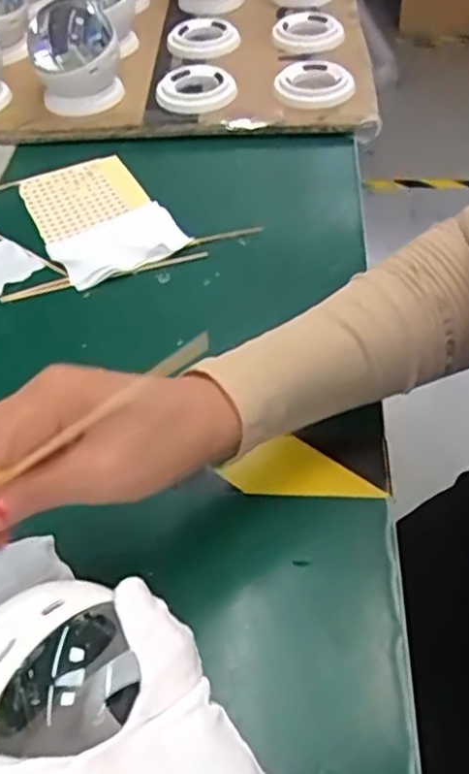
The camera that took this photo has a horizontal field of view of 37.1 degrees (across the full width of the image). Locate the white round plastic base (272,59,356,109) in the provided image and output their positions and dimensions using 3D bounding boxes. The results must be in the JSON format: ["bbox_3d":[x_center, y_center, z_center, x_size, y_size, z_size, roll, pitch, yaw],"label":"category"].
[{"bbox_3d":[0.071,-0.273,0.619,0.069,0.018,0.055,4,49,6],"label":"white round plastic base"}]

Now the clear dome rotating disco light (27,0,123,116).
[{"bbox_3d":[-0.135,-0.279,0.602,0.071,0.085,0.076,-13,50,-5],"label":"clear dome rotating disco light"}]

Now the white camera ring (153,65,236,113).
[{"bbox_3d":[-0.036,-0.265,0.627,0.067,0.015,0.072,-3,50,3],"label":"white camera ring"}]

